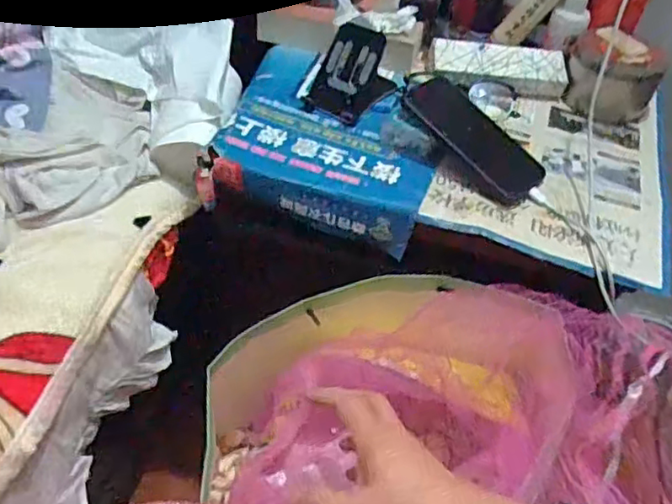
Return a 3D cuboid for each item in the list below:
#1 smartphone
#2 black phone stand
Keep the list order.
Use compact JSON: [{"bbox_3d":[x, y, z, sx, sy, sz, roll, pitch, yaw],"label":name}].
[{"bbox_3d":[0.144,-0.122,0.657,0.070,0.012,0.170,-32,69,-20],"label":"smartphone"},{"bbox_3d":[0.018,-0.205,0.698,0.068,0.065,0.108,29,52,20],"label":"black phone stand"}]

